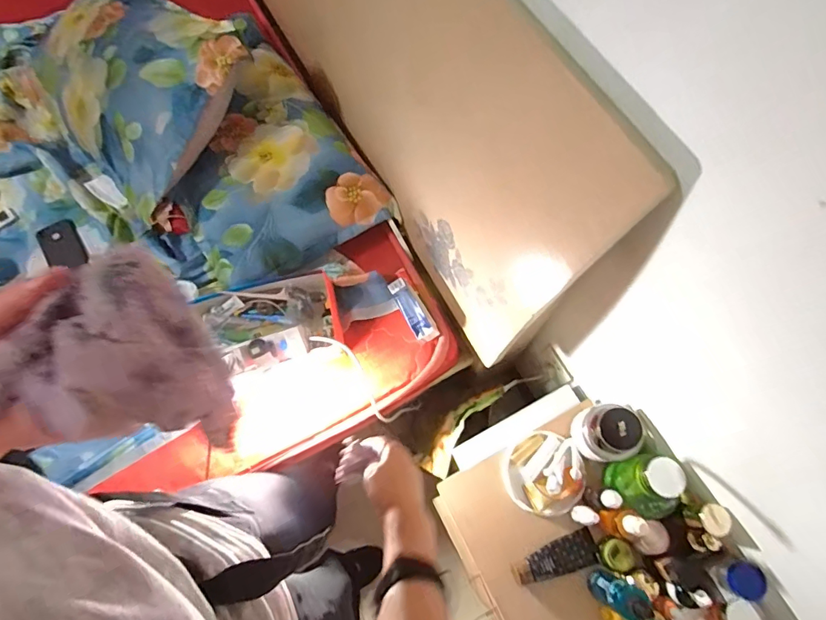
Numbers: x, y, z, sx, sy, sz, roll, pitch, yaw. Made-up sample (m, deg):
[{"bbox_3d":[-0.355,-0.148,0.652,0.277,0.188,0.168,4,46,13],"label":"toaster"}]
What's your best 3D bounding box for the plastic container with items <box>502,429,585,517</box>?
[{"bbox_3d":[0.248,0.302,0.855,0.147,0.073,0.142,-1,71,2],"label":"plastic container with items"}]

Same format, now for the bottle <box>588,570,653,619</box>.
[{"bbox_3d":[0.329,0.454,0.736,0.055,0.166,0.044,19,73,9],"label":"bottle"}]

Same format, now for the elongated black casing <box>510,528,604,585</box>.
[{"bbox_3d":[0.255,0.450,0.822,0.155,0.031,0.061,-22,72,-5],"label":"elongated black casing"}]

